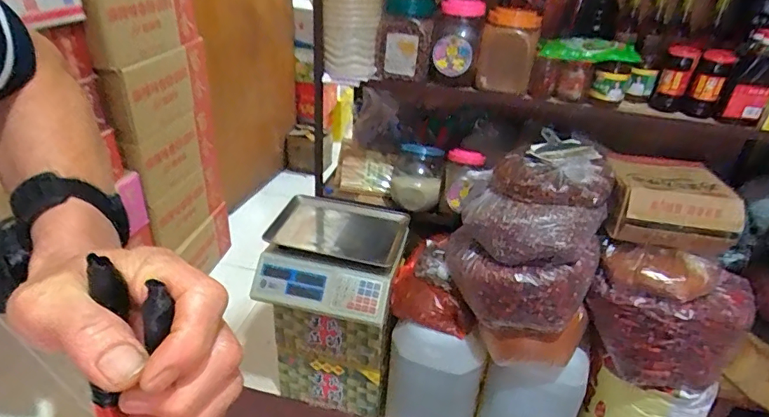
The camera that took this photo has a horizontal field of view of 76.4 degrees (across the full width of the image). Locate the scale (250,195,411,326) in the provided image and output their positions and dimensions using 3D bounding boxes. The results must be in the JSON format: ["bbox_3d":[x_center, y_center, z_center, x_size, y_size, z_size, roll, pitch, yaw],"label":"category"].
[{"bbox_3d":[-0.129,0.114,1.262,0.338,0.119,0.315,9,31,9],"label":"scale"}]

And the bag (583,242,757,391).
[{"bbox_3d":[0.618,0.216,1.063,0.283,0.225,0.269,-20,38,-33],"label":"bag"}]

